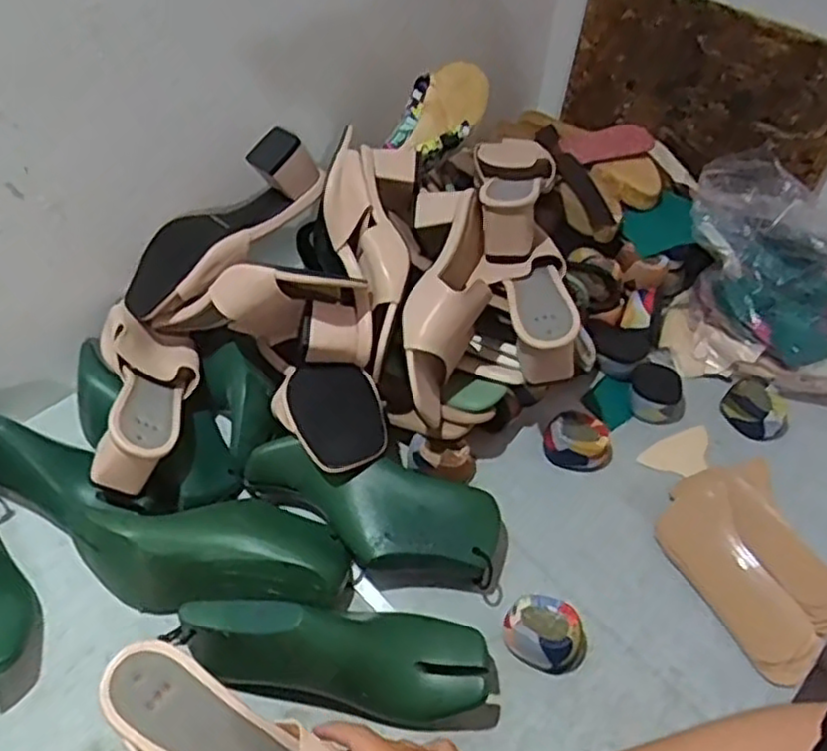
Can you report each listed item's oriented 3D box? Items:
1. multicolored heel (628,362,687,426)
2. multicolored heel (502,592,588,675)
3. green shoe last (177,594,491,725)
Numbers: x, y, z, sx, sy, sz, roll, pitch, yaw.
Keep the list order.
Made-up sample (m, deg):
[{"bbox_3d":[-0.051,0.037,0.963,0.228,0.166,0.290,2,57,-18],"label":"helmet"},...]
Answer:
[{"bbox_3d":[0.261,0.017,0.756,0.062,0.037,0.056,20,50,17],"label":"multicolored heel"},{"bbox_3d":[0.109,0.214,0.587,0.062,0.041,0.051,36,56,29],"label":"multicolored heel"},{"bbox_3d":[-0.059,0.207,0.546,0.233,0.096,0.076,4,47,4],"label":"green shoe last"}]

